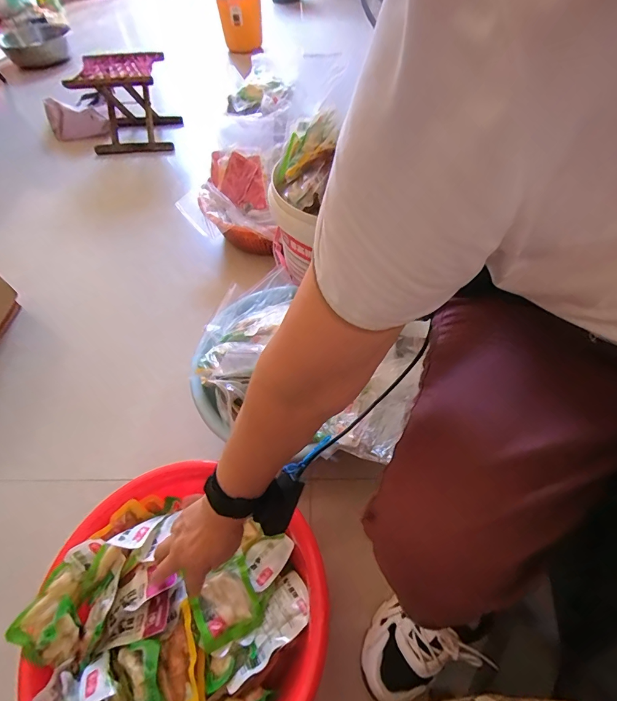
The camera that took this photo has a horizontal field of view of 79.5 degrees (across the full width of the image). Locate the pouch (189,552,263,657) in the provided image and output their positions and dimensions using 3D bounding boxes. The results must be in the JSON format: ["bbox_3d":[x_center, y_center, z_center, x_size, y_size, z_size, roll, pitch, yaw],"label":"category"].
[{"bbox_3d":[-0.109,0.324,0.479,0.074,0.027,0.084,-22,57,-13],"label":"pouch"}]

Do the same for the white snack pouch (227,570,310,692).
[{"bbox_3d":[-0.055,0.355,0.481,0.128,0.010,0.070,-32,32,-19],"label":"white snack pouch"}]

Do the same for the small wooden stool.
[{"bbox_3d":[-0.661,-0.902,1.361,0.329,0.243,0.311,1,55,2],"label":"small wooden stool"}]

